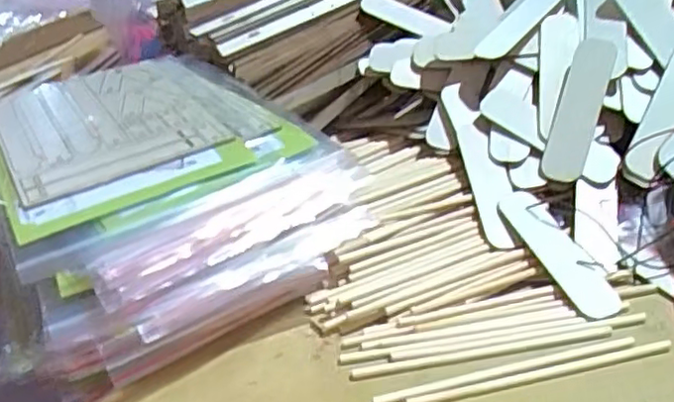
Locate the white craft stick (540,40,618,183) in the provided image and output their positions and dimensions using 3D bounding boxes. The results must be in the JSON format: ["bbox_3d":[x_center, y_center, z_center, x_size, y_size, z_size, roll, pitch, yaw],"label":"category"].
[{"bbox_3d":[0.170,-0.065,0.457,0.028,0.011,0.106,15,79,27],"label":"white craft stick"}]

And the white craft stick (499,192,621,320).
[{"bbox_3d":[0.141,0.032,0.418,0.028,0.006,0.103,-20,52,-17],"label":"white craft stick"}]

